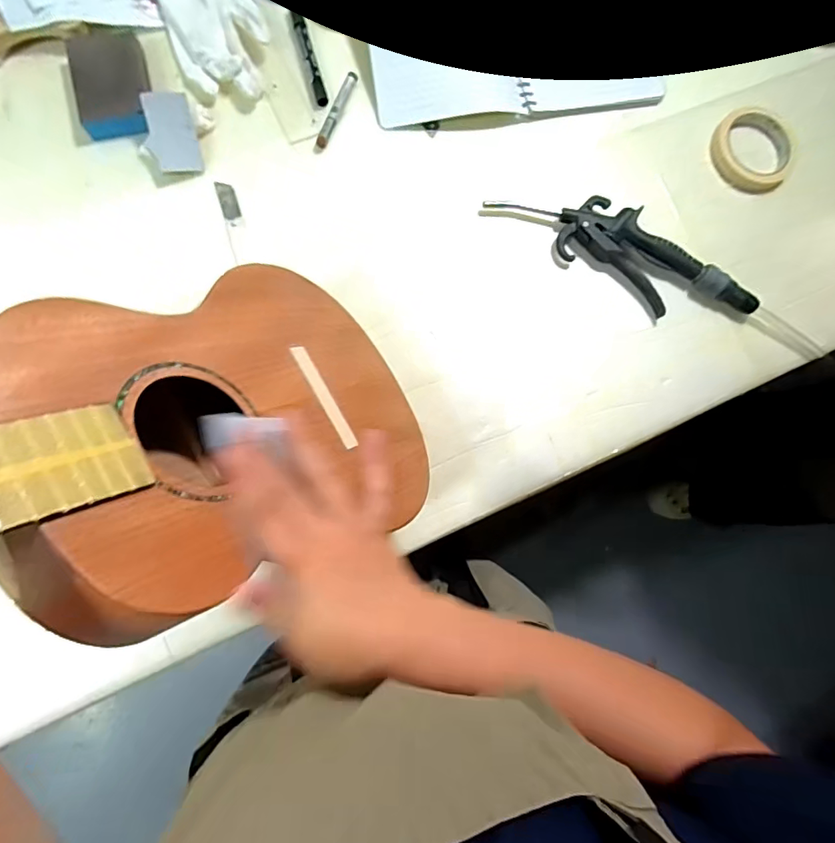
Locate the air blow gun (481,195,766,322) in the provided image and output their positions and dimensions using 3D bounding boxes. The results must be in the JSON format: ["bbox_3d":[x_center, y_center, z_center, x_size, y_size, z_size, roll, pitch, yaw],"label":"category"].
[{"bbox_3d":[0.230,-0.187,0.539,0.298,0.030,0.081,33,83,-2],"label":"air blow gun"}]

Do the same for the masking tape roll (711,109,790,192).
[{"bbox_3d":[0.398,-0.321,0.581,0.093,0.022,0.091,0,85,-6],"label":"masking tape roll"}]

